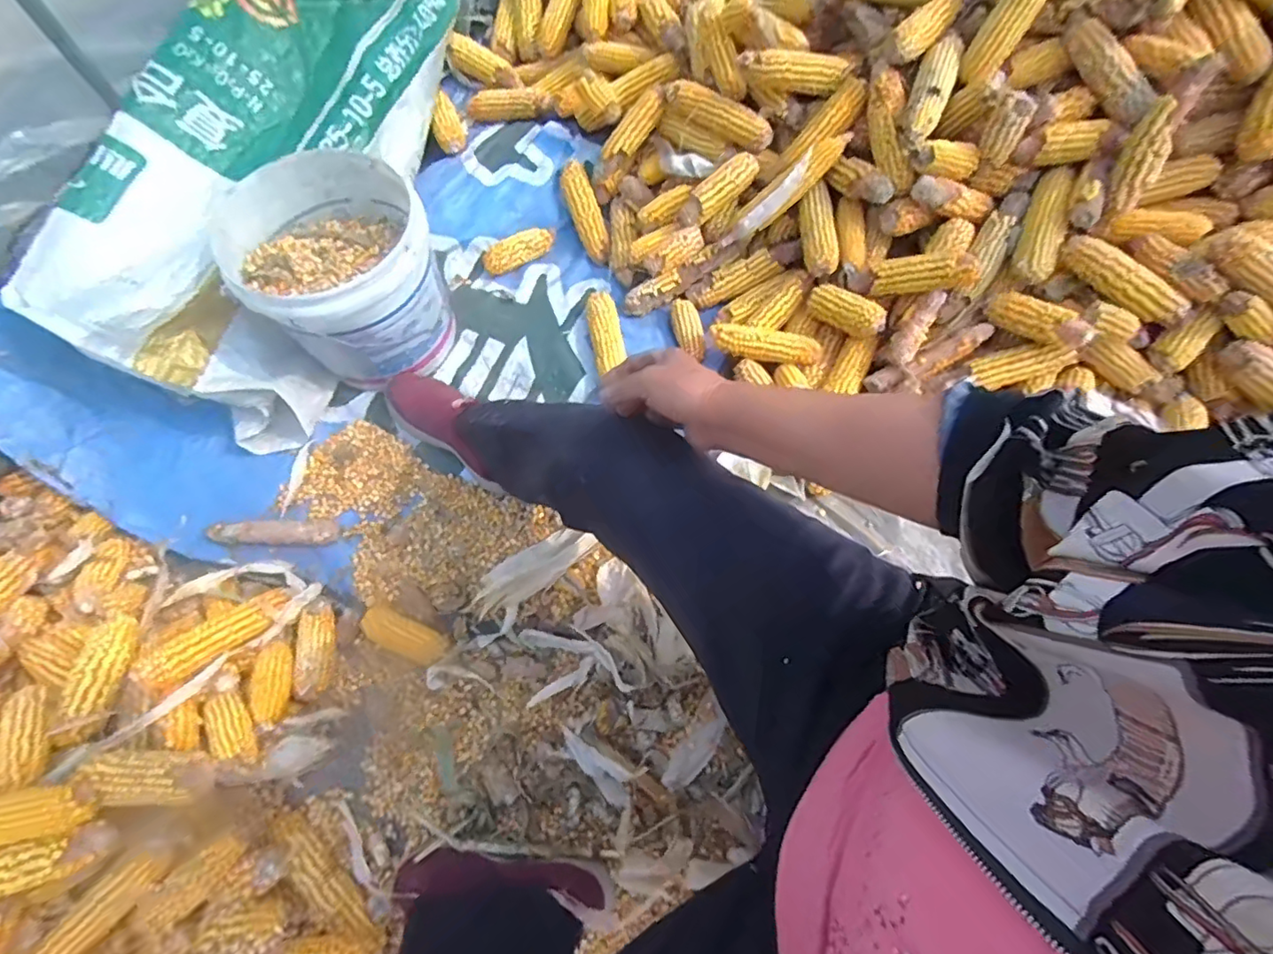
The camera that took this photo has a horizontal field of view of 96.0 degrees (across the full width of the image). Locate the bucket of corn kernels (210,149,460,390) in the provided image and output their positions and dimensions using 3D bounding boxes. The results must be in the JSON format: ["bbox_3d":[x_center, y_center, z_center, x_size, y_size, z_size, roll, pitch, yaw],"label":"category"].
[{"bbox_3d":[-0.428,-0.299,0.873,0.253,0.235,0.253,0,72,1],"label":"bucket of corn kernels"}]

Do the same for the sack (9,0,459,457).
[{"bbox_3d":[-0.574,-0.512,0.921,0.303,0.256,0.865,12,73,5],"label":"sack"}]

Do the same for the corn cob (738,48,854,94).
[{"bbox_3d":[0.237,-0.616,0.864,0.173,0.045,0.046,8,73,3],"label":"corn cob"}]

